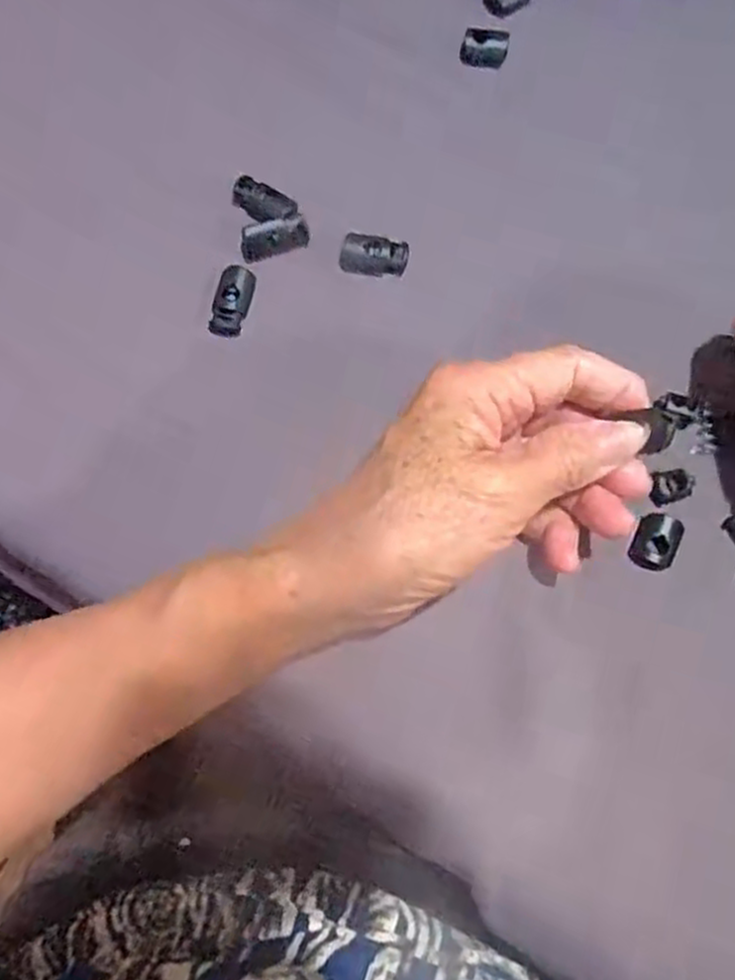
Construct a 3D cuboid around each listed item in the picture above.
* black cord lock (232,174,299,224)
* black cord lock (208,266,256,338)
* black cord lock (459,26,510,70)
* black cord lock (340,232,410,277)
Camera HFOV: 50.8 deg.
[{"bbox_3d":[-0.045,-0.125,0.335,0.030,0.010,0.015,32,79,7],"label":"black cord lock"},{"bbox_3d":[-0.057,-0.080,0.327,0.014,0.008,0.031,16,77,4],"label":"black cord lock"},{"bbox_3d":[0.053,-0.200,0.350,0.021,0.013,0.011,13,77,3],"label":"black cord lock"},{"bbox_3d":[0.003,-0.098,0.328,0.027,0.009,0.018,12,77,3],"label":"black cord lock"}]

